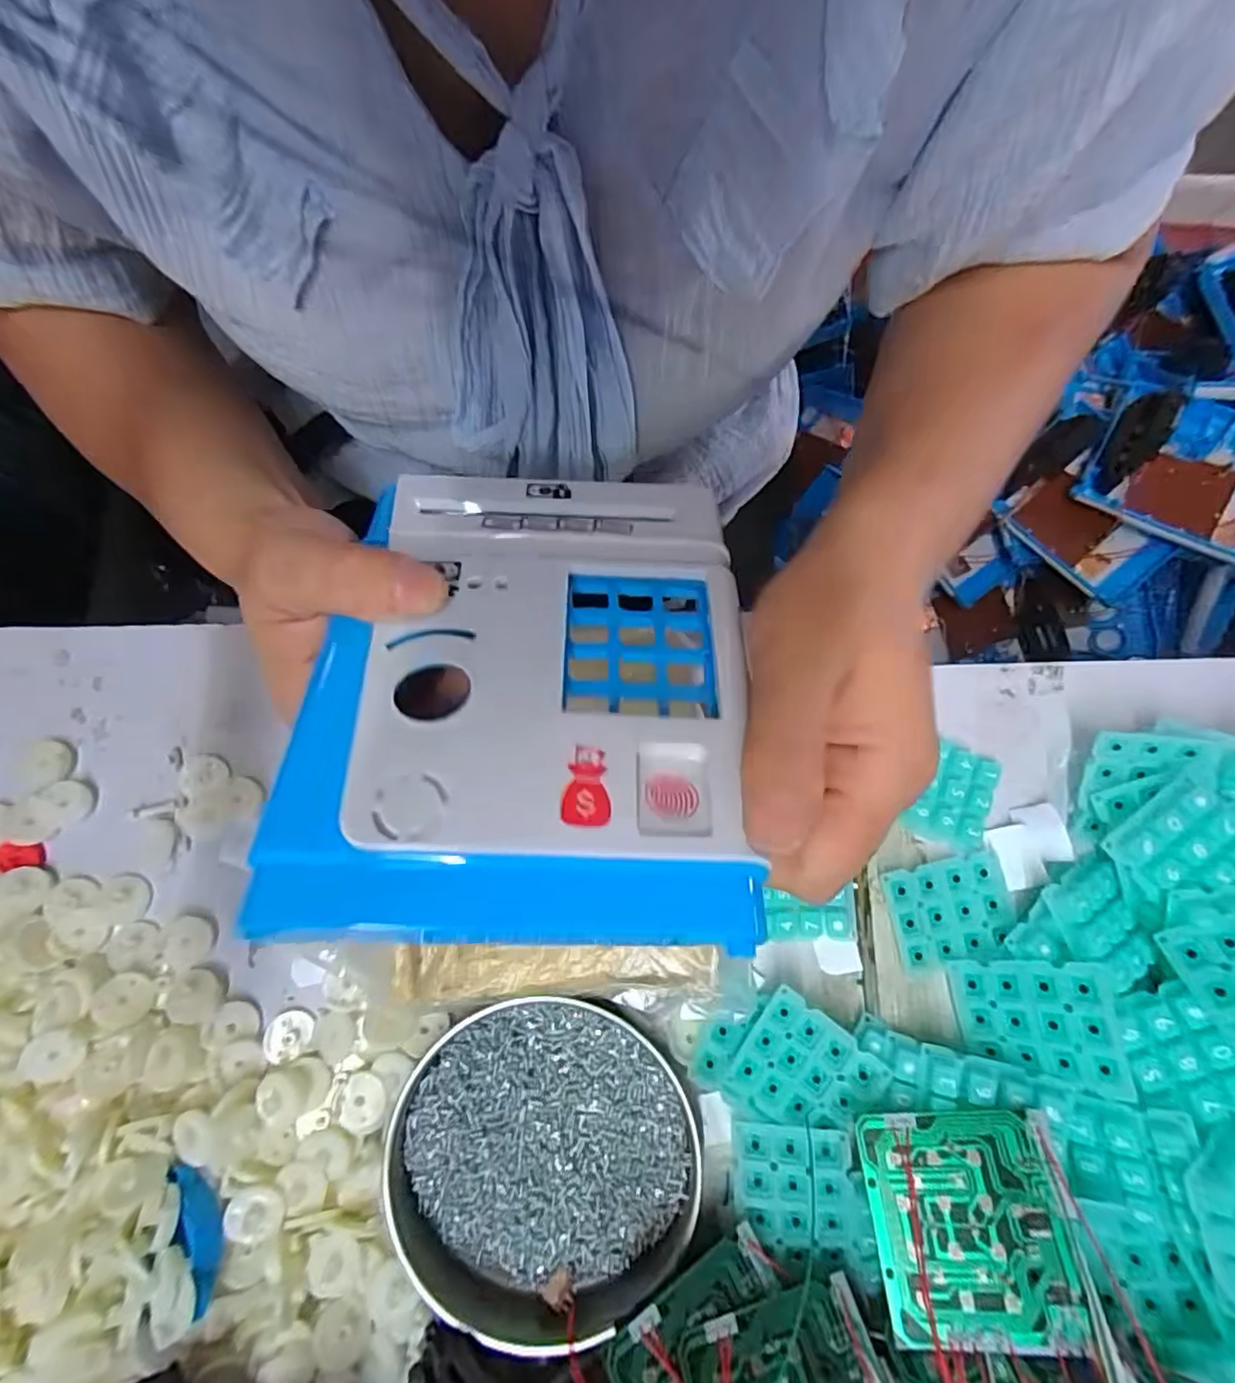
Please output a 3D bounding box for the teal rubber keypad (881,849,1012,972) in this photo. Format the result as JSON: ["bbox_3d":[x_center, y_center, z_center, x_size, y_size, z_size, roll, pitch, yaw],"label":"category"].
[{"bbox_3d":[0.158,0.105,0.295,0.055,0.006,0.045,-11,79,-2],"label":"teal rubber keypad"}]

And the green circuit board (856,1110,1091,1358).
[{"bbox_3d":[0.135,0.208,0.240,0.067,0.004,0.072,-9,62,11],"label":"green circuit board"}]

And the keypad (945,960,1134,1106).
[{"bbox_3d":[0.180,0.143,0.266,0.059,0.004,0.047,-17,71,41],"label":"keypad"}]

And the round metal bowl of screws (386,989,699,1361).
[{"bbox_3d":[-0.034,0.213,0.279,0.133,0.023,0.134,0,79,0],"label":"round metal bowl of screws"}]

